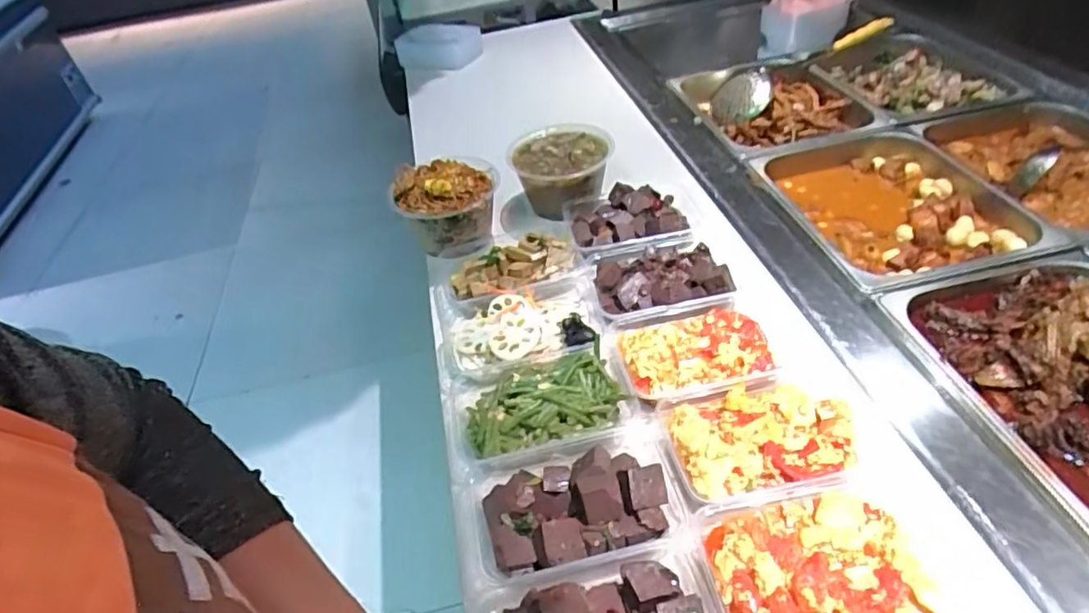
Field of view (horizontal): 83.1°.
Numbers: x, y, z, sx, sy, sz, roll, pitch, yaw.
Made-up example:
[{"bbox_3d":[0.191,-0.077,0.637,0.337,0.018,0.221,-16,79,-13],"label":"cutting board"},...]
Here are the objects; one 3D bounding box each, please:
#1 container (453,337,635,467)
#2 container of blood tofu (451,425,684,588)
[{"bbox_3d":[-0.007,0.099,0.590,0.169,0.044,0.105,-11,42,-2],"label":"container"},{"bbox_3d":[0.019,0.170,0.513,0.189,0.051,0.116,-14,41,-4],"label":"container of blood tofu"}]

